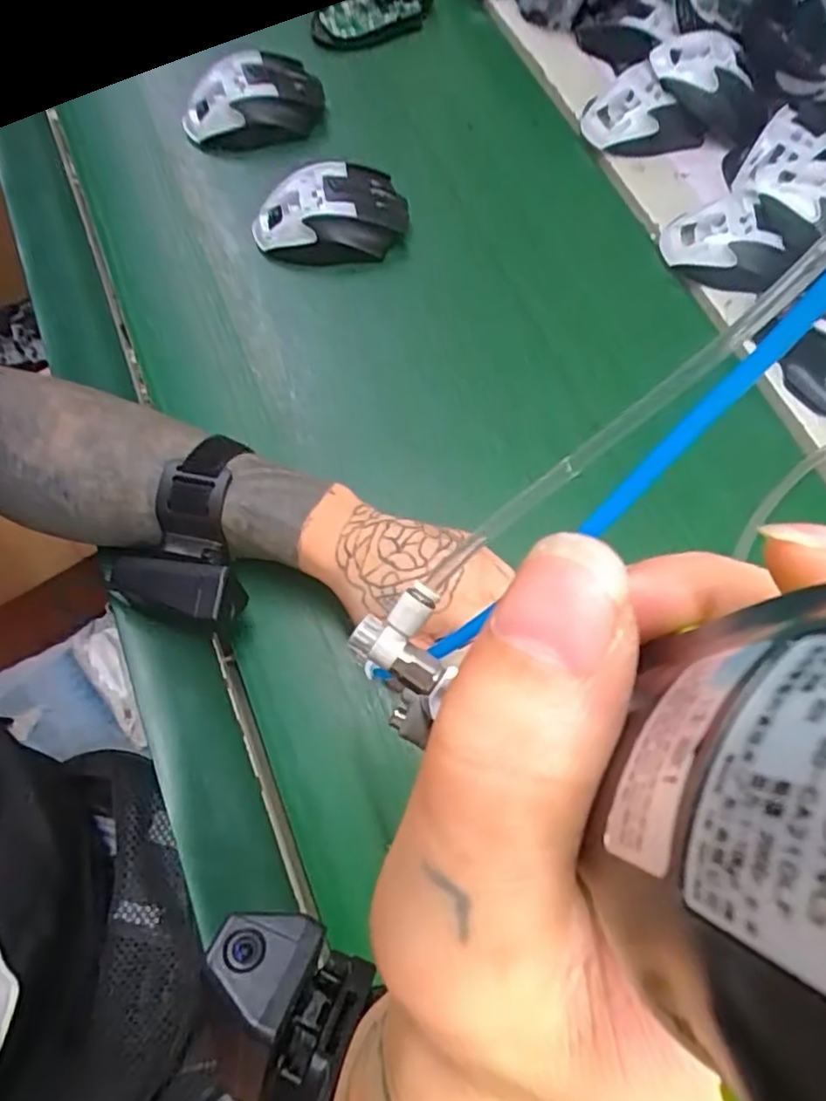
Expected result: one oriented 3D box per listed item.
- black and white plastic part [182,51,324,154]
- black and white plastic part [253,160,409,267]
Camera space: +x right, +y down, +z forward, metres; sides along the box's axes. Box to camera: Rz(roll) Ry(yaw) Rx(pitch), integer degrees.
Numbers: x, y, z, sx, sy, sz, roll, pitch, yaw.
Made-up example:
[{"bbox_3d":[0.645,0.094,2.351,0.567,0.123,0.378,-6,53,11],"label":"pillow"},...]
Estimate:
[{"bbox_3d":[-0.138,-0.348,0.517,0.141,0.063,0.066,22,66,35],"label":"black and white plastic part"},{"bbox_3d":[-0.064,-0.261,0.506,0.117,0.043,0.073,-1,68,-2],"label":"black and white plastic part"}]

